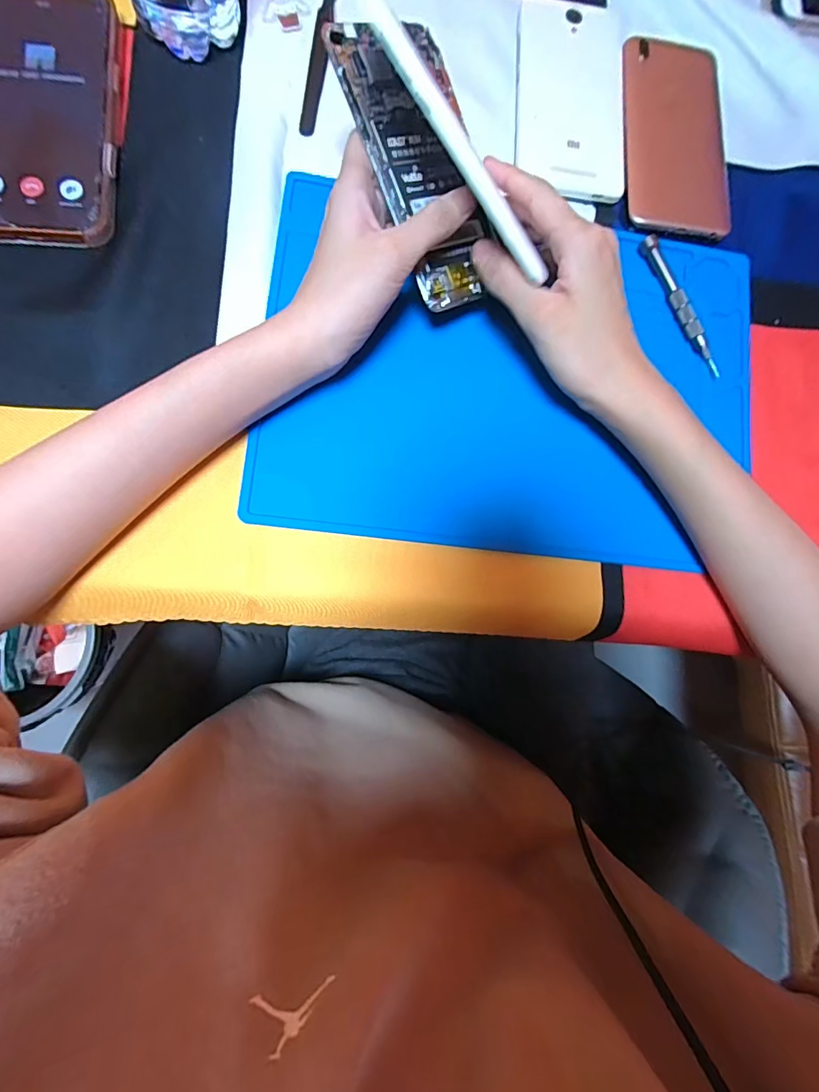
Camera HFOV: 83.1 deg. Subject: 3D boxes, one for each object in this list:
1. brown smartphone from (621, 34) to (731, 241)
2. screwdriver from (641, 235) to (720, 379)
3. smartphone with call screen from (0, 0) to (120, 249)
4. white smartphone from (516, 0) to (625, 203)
[{"bbox_3d":[0.189,-0.294,0.327,0.074,0.007,0.161,2,83,-6],"label":"brown smartphone"},{"bbox_3d":[0.183,-0.161,0.311,0.010,0.012,0.101,-24,87,-8],"label":"screwdriver"},{"bbox_3d":[-0.220,-0.258,0.277,0.082,0.017,0.159,-1,84,-6],"label":"smartphone with call screen"},{"bbox_3d":[0.113,-0.312,0.321,0.074,0.010,0.146,4,83,-6],"label":"white smartphone"}]

